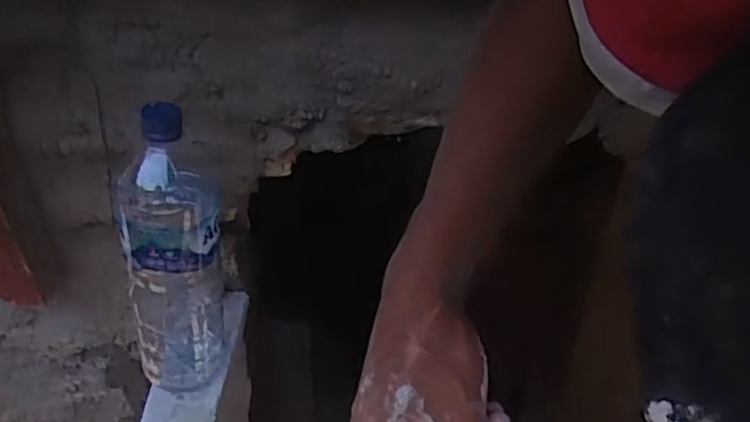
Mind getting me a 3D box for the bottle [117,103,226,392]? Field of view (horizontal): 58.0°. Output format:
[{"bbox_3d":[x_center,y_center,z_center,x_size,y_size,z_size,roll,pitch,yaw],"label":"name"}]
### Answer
[{"bbox_3d":[-0.186,0.045,0.631,0.095,0.305,0.083,-12,40,-19],"label":"bottle"}]

